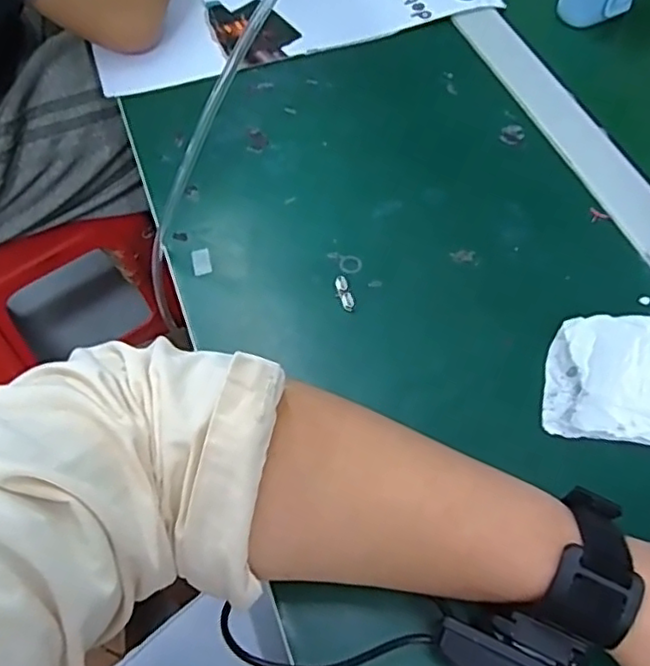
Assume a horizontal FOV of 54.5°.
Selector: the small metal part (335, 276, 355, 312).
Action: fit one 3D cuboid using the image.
[{"bbox_3d":[0.012,-0.026,0.403,0.009,0.004,0.027,-16,61,-8],"label":"small metal part"}]

